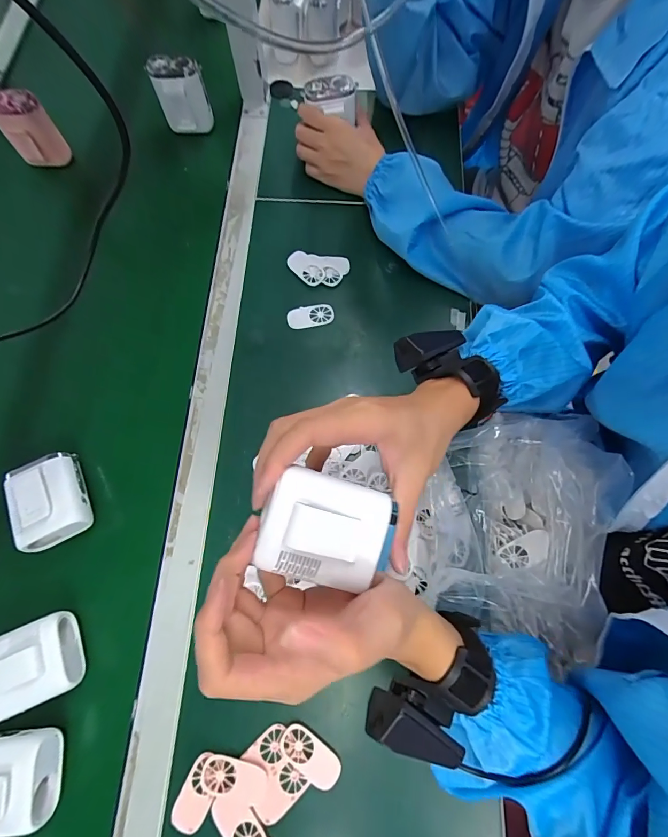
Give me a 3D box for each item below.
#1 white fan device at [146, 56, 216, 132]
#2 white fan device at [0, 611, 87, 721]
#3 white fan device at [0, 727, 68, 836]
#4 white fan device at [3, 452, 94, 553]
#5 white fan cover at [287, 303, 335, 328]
[{"bbox_3d":[-0.223,-0.468,0.572,0.068,0.088,0.039,3,67,3],"label":"white fan device"},{"bbox_3d":[-0.283,0.225,0.350,0.089,0.038,0.066,-20,68,-7],"label":"white fan device"},{"bbox_3d":[-0.283,0.304,0.325,0.087,0.039,0.066,-6,67,-1],"label":"white fan device"},{"bbox_3d":[-0.291,0.084,0.394,0.065,0.030,0.086,-24,68,-9],"label":"white fan device"},{"bbox_3d":[-0.030,-0.130,0.493,0.058,0.004,0.029,-11,67,-3],"label":"white fan cover"}]

